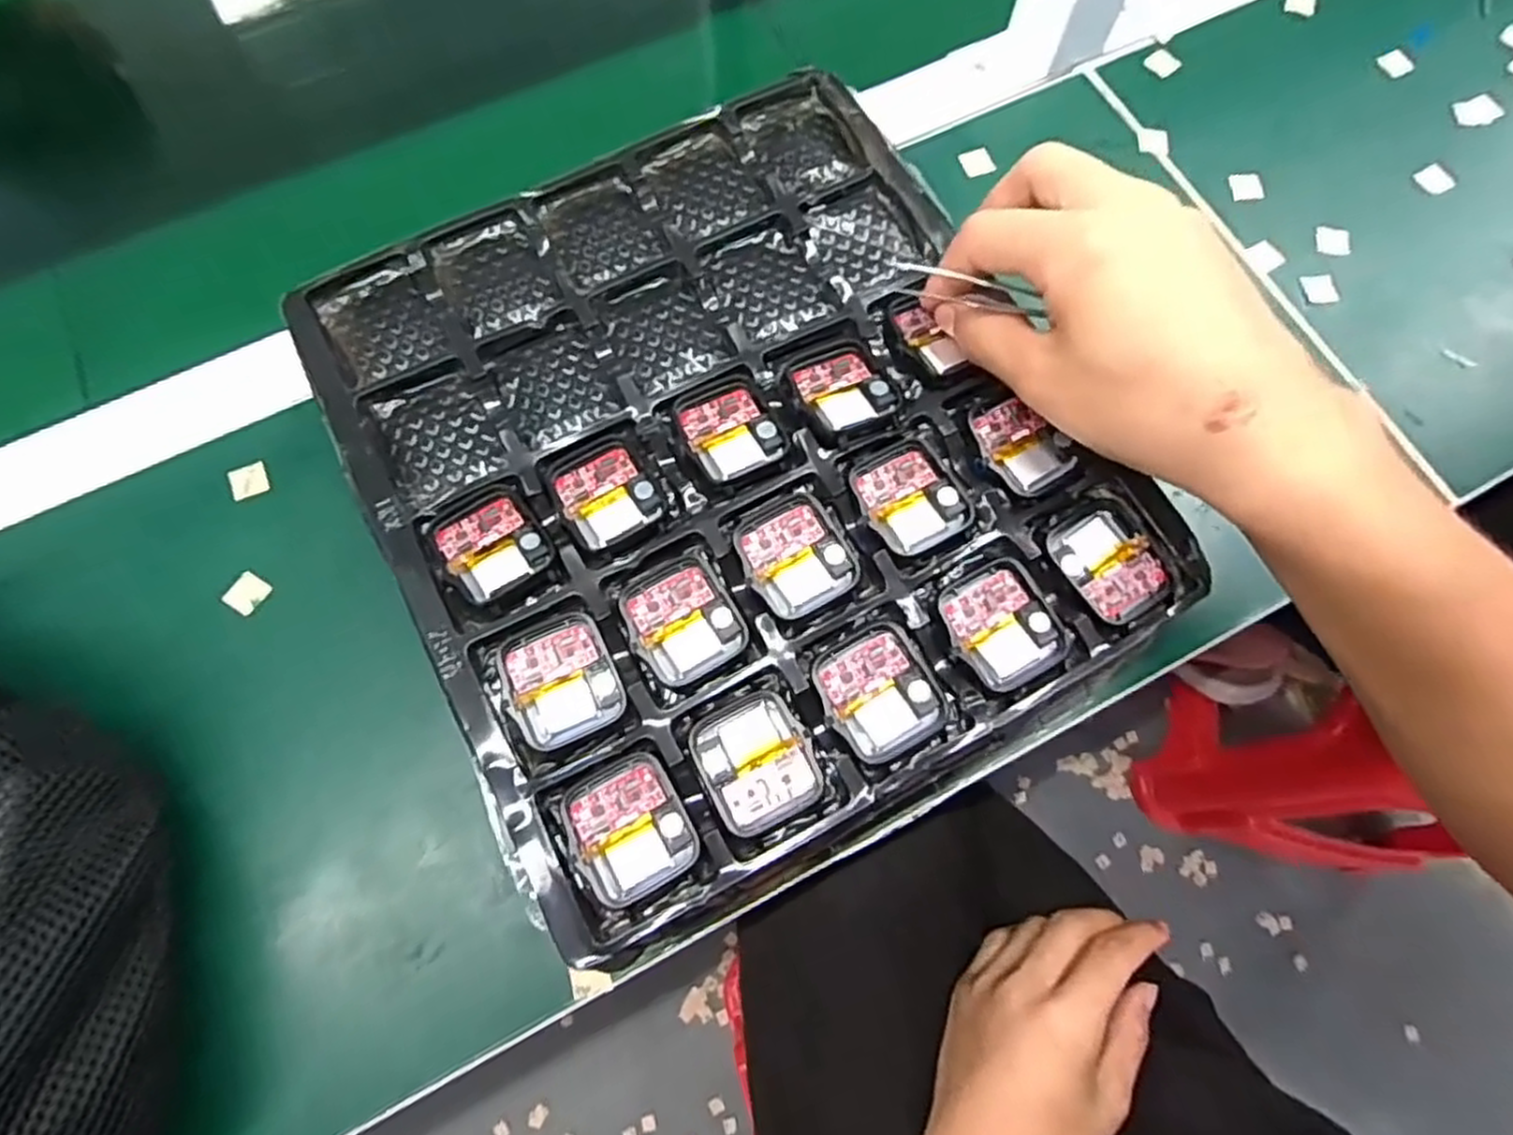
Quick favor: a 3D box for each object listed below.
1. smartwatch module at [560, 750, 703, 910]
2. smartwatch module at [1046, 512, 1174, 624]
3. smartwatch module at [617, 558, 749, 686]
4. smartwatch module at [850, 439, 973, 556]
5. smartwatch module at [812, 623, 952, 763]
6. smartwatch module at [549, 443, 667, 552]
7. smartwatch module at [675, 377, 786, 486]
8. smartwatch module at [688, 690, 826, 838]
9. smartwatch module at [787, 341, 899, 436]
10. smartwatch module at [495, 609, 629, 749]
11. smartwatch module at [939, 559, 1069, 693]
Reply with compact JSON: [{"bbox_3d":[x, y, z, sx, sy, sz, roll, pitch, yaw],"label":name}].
[{"bbox_3d":[-0.042,0.085,0.247,0.036,0.004,0.043,-29,74,-8],"label":"smartwatch module"},{"bbox_3d":[0.130,-0.001,0.279,0.032,0.005,0.042,-25,74,-7],"label":"smartwatch module"},{"bbox_3d":[-0.027,0.019,0.271,0.036,0.007,0.041,-32,75,-9],"label":"smartwatch module"},{"bbox_3d":[0.058,-0.028,0.284,0.037,0.004,0.043,-26,74,-8],"label":"smartwatch module"},{"bbox_3d":[0.042,0.043,0.260,0.036,0.007,0.043,-28,74,-8],"label":"smartwatch module"},{"bbox_3d":[-0.057,-0.028,0.285,0.034,0.004,0.039,-31,75,-9],"label":"smartwatch module"},{"bbox_3d":[-0.010,-0.055,0.294,0.034,0.004,0.041,-27,74,-8],"label":"smartwatch module"},{"bbox_3d":[0.000,0.066,0.257,0.036,0.007,0.042,-27,74,-8],"label":"smartwatch module"},{"bbox_3d":[0.034,-0.072,0.298,0.037,0.008,0.042,-19,73,-6],"label":"smartwatch module"},{"bbox_3d":[-0.068,0.039,0.261,0.037,0.006,0.041,-25,74,-7],"label":"smartwatch module"},{"bbox_3d":[0.088,0.020,0.269,0.036,0.004,0.041,-30,75,-9],"label":"smartwatch module"}]

